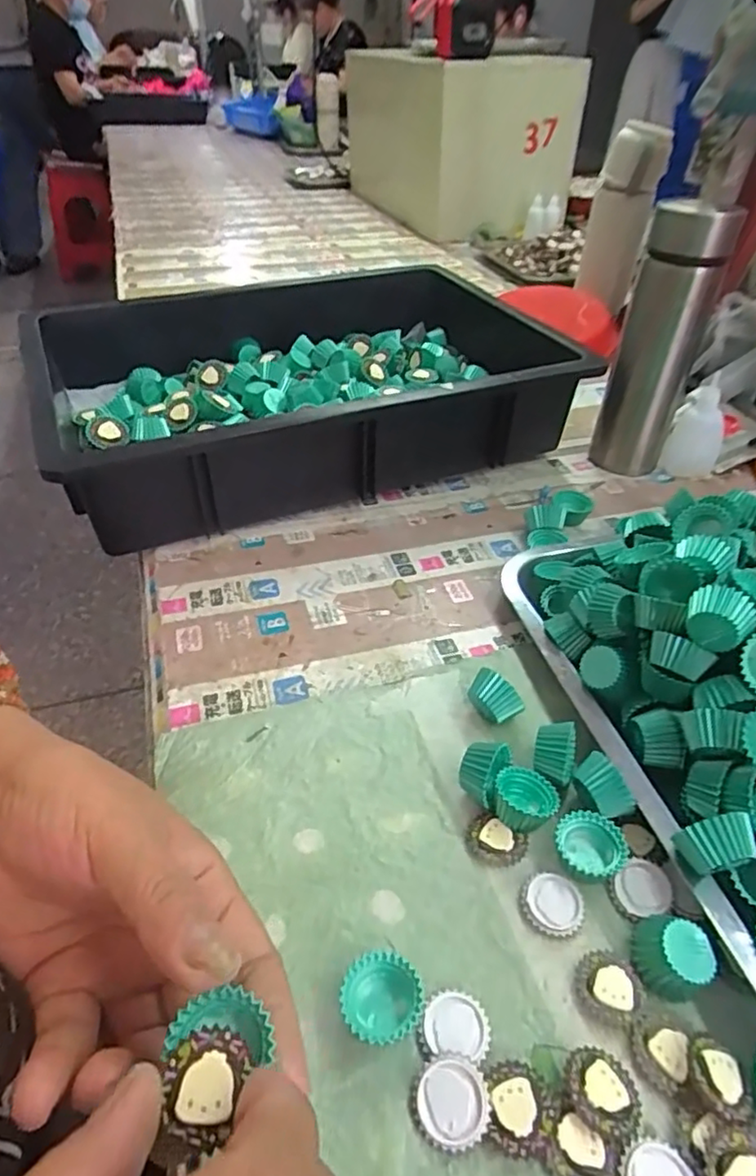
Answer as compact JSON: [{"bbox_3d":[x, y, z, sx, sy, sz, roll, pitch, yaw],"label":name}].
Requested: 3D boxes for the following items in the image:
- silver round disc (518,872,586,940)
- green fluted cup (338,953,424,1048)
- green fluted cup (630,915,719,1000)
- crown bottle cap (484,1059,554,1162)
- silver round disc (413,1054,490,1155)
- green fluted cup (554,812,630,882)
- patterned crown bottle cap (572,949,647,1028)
[{"bbox_3d":[0.080,0.145,0.291,0.028,0.004,0.028,1,42,-1],"label":"silver round disc"},{"bbox_3d":[0.001,0.166,0.255,0.030,0.017,0.031,1,42,-1],"label":"green fluted cup"},{"bbox_3d":[0.123,0.153,0.267,0.027,0.016,0.028,1,42,-1],"label":"green fluted cup"},{"bbox_3d":[0.052,0.191,0.233,0.023,0.006,0.028,6,42,5],"label":"crown bottle cap"},{"bbox_3d":[0.027,0.189,0.234,0.027,0.008,0.026,1,42,-1],"label":"silver round disc"},{"bbox_3d":[0.103,0.123,0.305,0.031,0.012,0.029,1,42,-1],"label":"green fluted cup"},{"bbox_3d":[0.097,0.167,0.266,0.027,0.005,0.029,1,42,-1],"label":"patterned crown bottle cap"}]

